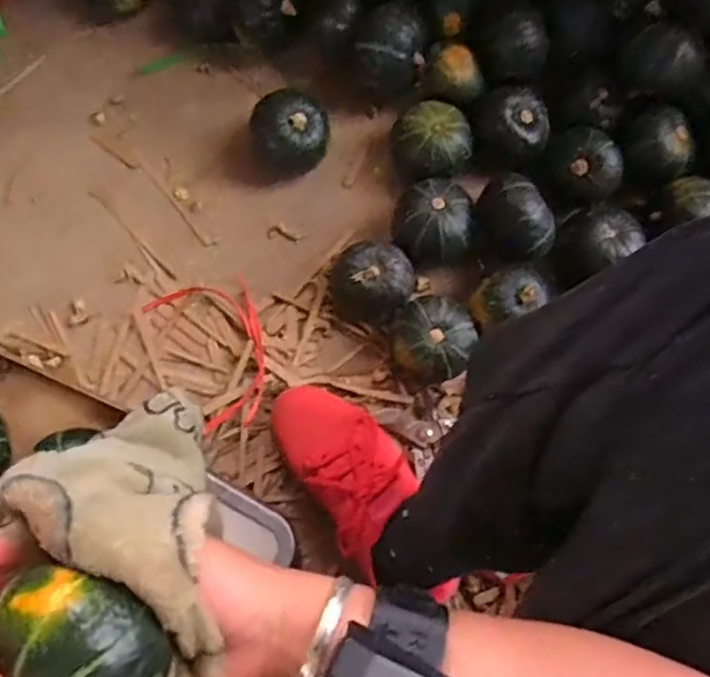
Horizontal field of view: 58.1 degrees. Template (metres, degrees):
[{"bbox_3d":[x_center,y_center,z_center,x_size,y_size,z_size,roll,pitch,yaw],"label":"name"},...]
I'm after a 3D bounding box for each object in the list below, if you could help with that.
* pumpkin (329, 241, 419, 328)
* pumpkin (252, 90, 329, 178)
[{"bbox_3d":[0.017,-0.054,0.618,0.083,0.054,0.074,11,77,1],"label":"pumpkin"},{"bbox_3d":[-0.065,-0.203,0.643,0.075,0.065,0.062,-4,77,-3],"label":"pumpkin"}]

